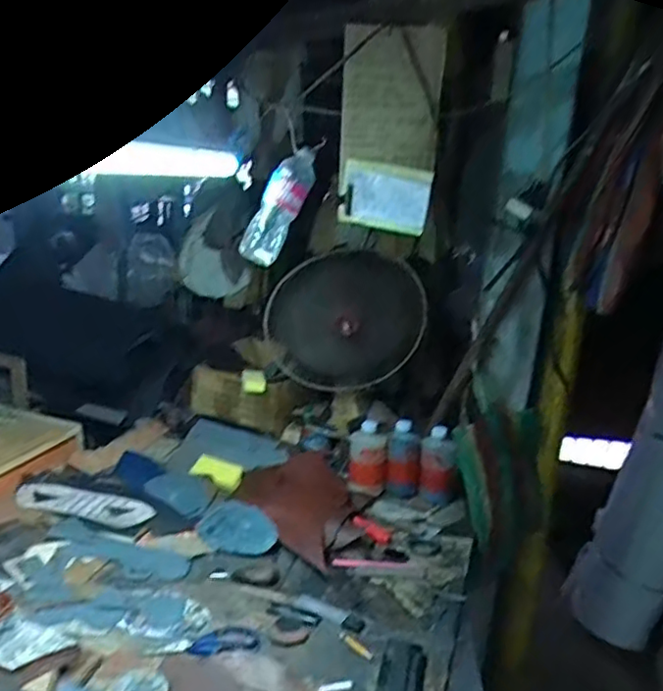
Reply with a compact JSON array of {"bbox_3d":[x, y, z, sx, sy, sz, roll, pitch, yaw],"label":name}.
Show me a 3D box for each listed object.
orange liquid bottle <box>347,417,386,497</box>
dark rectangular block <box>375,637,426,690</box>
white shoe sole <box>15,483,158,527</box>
[{"bbox_3d":[0.074,0.238,1.305,0.072,0.139,0.086,4,17,-1],"label":"orange liquid bottle"},{"bbox_3d":[0.086,0.429,0.795,0.056,0.022,0.147,8,17,12],"label":"dark rectangular block"},{"bbox_3d":[-0.467,0.298,1.182,0.280,0.006,0.070,8,28,13],"label":"white shoe sole"}]

